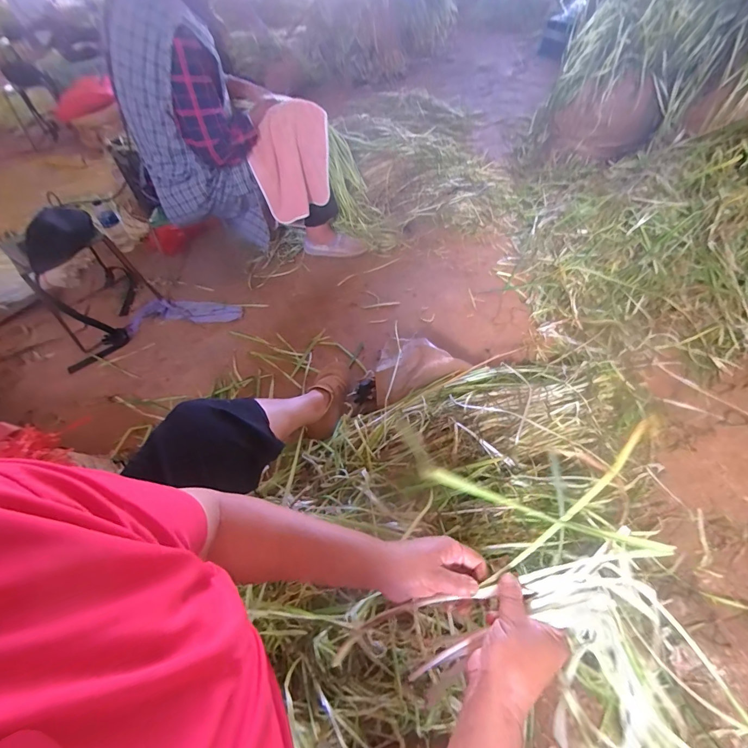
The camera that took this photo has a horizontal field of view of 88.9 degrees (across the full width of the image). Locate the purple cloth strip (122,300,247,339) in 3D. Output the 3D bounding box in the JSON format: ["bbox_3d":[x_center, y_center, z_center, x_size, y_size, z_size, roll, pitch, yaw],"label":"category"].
[{"bbox_3d":[-0.642,-0.209,1.288,0.393,0.023,0.138,-10,53,-2],"label":"purple cloth strip"}]

